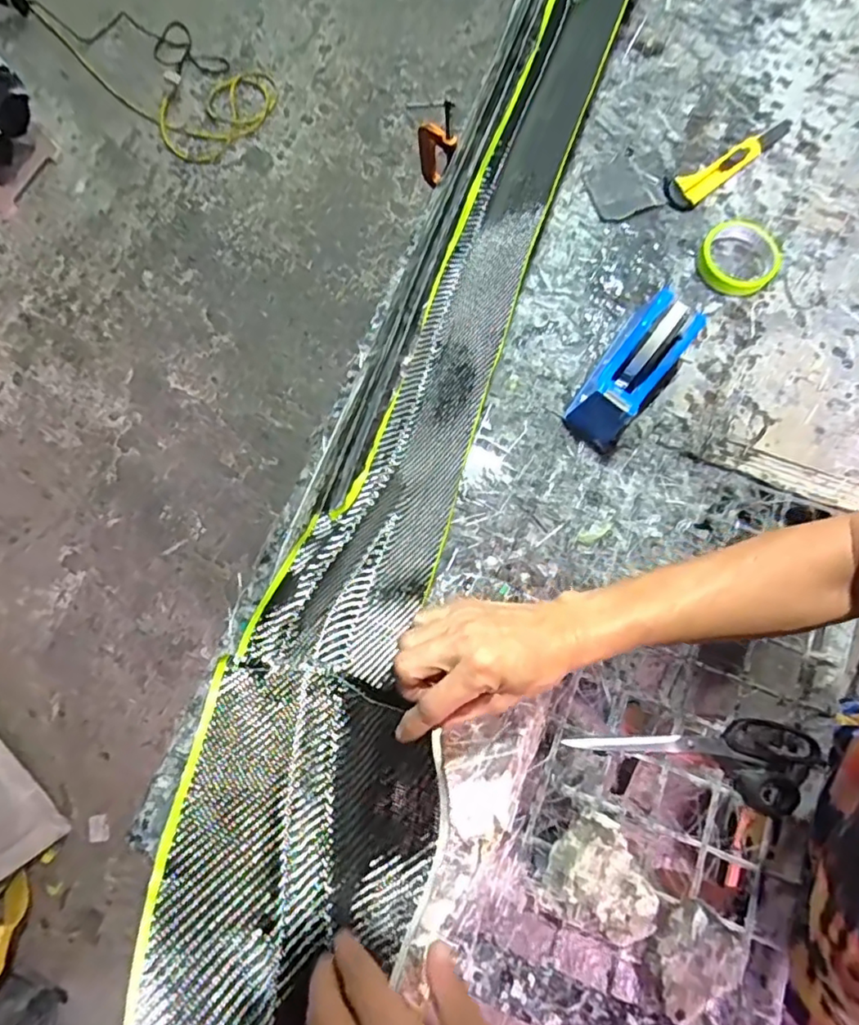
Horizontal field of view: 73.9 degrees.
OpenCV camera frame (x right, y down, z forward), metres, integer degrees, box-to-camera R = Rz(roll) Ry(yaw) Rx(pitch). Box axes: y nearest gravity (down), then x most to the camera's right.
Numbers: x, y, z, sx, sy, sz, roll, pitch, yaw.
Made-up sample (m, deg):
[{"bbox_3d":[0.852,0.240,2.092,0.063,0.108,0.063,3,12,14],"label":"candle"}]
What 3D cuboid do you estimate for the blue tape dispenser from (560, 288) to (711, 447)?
[{"bbox_3d":[0.225,-0.160,0.617,0.075,0.095,0.167,37,81,7],"label":"blue tape dispenser"}]

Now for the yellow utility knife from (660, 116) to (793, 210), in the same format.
[{"bbox_3d":[0.385,-0.447,0.723,0.194,0.015,0.044,-33,80,-6],"label":"yellow utility knife"}]

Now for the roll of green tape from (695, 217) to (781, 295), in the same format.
[{"bbox_3d":[0.377,-0.311,0.690,0.109,0.020,0.090,-44,82,-8],"label":"roll of green tape"}]

